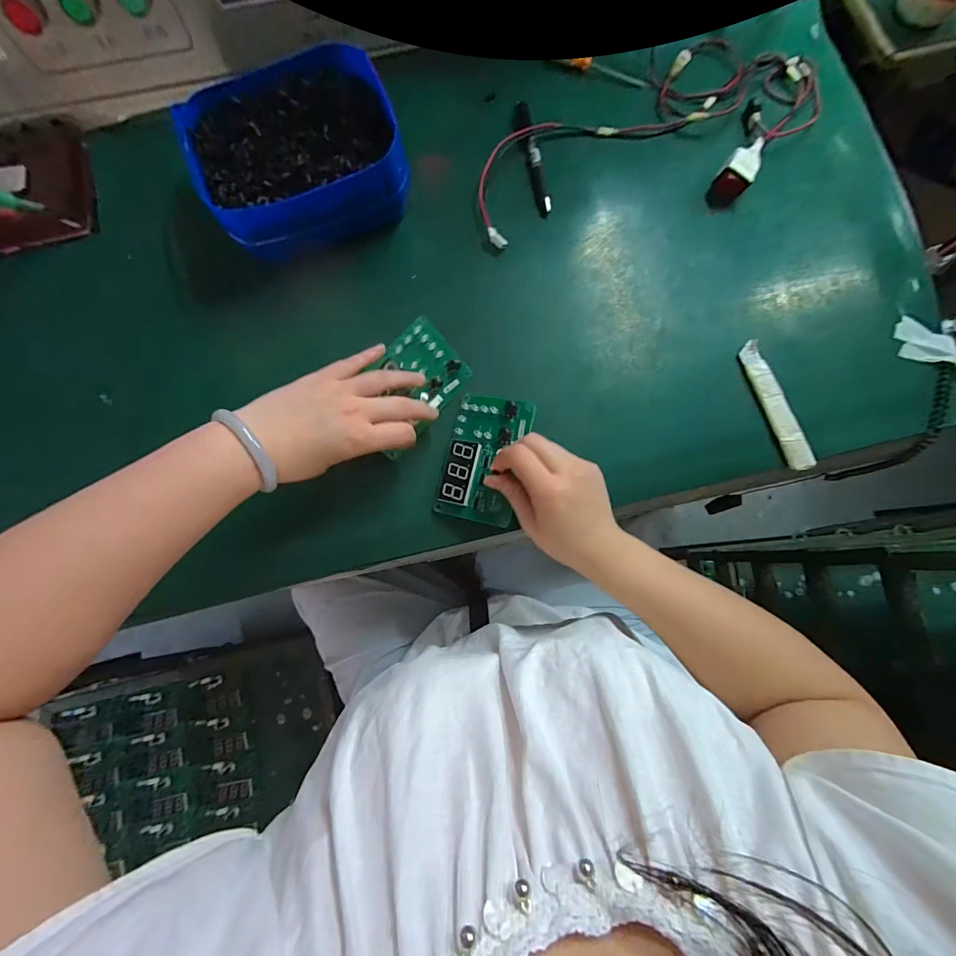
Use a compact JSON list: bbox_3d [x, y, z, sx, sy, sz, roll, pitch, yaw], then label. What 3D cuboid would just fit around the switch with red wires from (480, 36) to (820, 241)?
[{"bbox_3d":[0.188,-0.386,0.453,0.398,0.028,0.201,-13,80,-1],"label":"switch with red wires"}]

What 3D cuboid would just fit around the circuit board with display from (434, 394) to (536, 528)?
[{"bbox_3d":[0.006,-0.019,0.390,0.070,0.019,0.119,14,81,2],"label":"circuit board with display"}]

